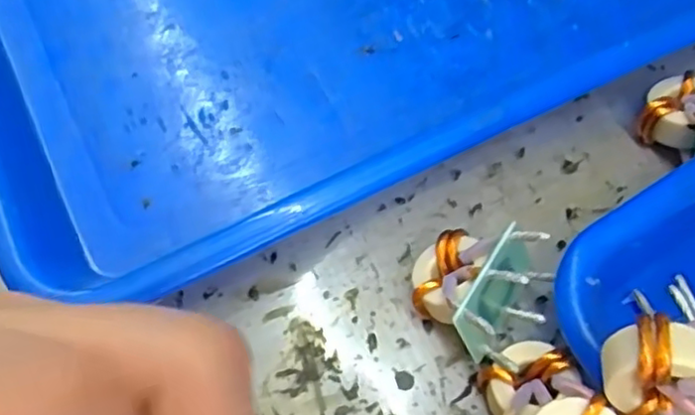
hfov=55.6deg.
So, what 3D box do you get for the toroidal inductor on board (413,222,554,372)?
[{"bbox_3d":[0.042,0.026,0.211,0.040,0.034,0.037,27,71,10],"label":"toroidal inductor on board"}]

